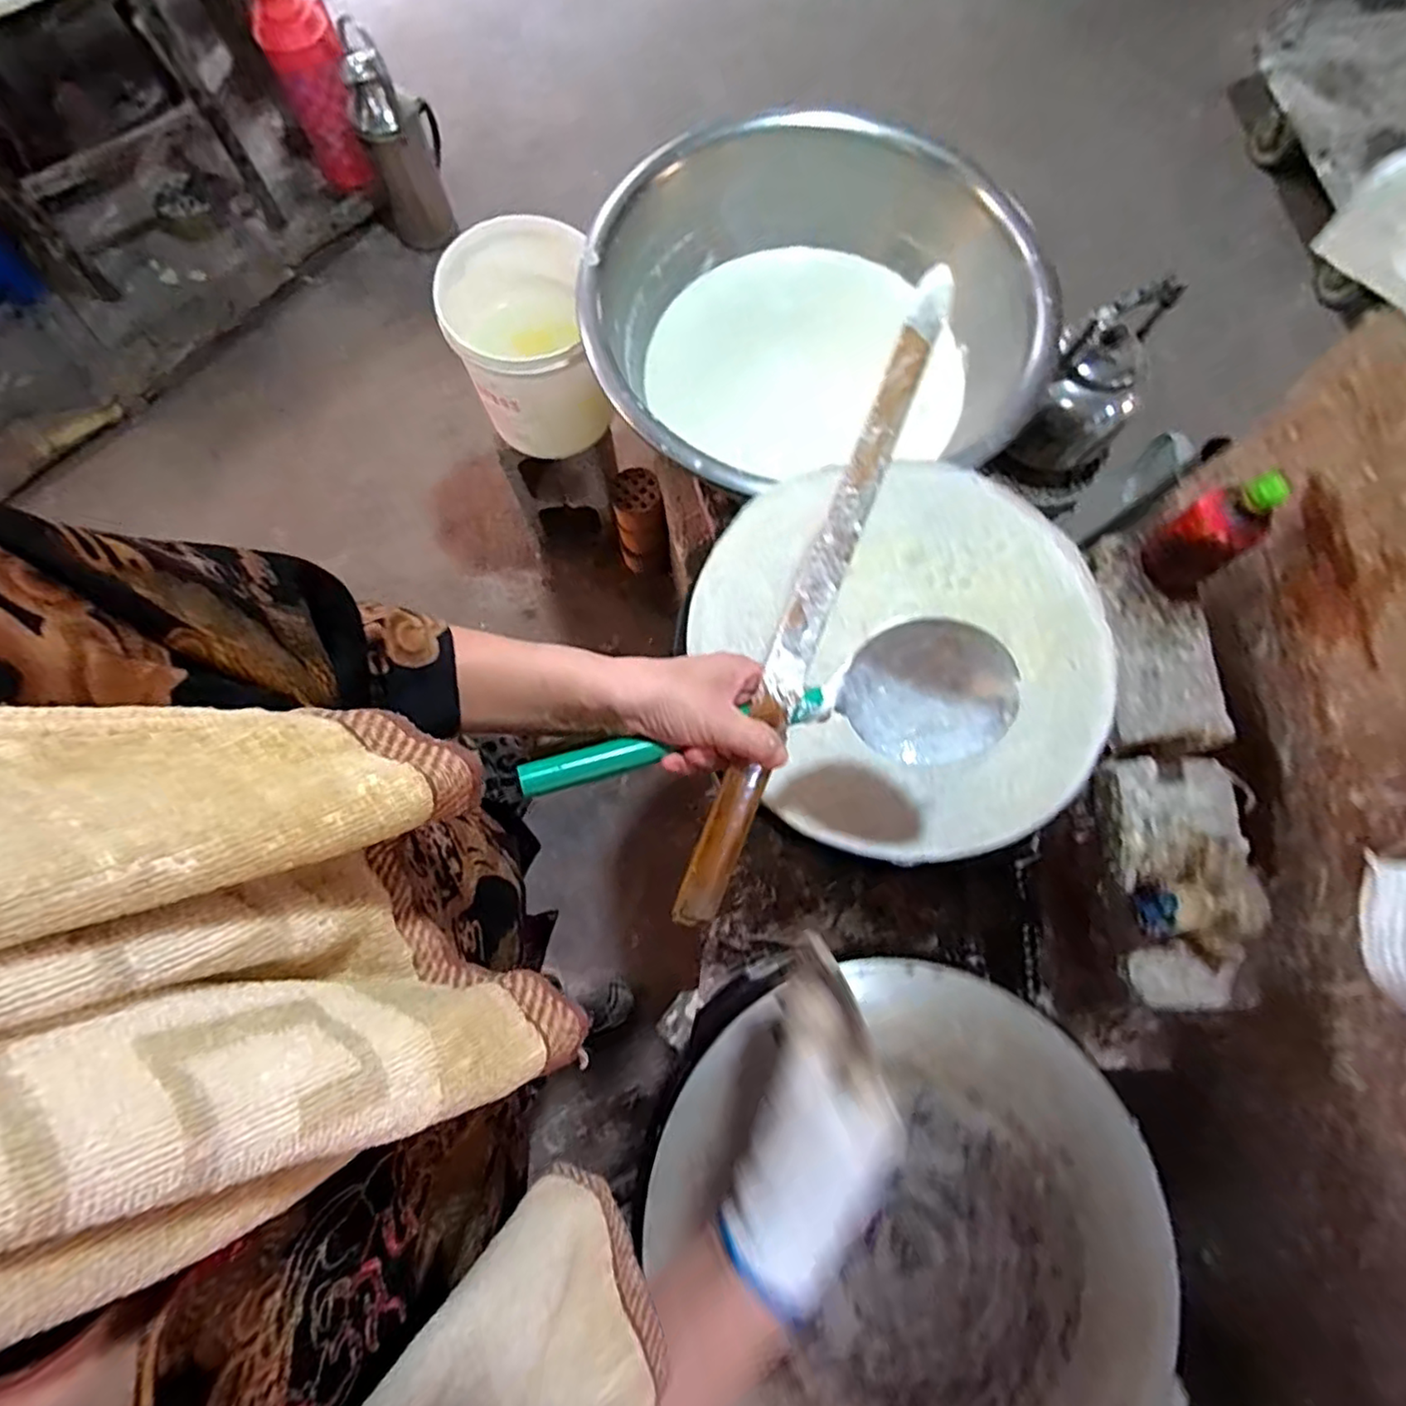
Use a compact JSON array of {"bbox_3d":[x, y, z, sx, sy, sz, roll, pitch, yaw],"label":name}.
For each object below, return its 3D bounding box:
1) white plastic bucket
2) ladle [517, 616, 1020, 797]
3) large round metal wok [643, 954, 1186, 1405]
[{"bbox_3d":[-0.299,-0.605,1.143,0.219,0.305,0.258,-15,76,-4],"label":"white plastic bucket"},{"bbox_3d":[0.042,0.021,0.434,0.325,0.088,0.098,-13,76,-11],"label":"ladle"},{"bbox_3d":[0.163,0.411,0.507,0.370,0.039,0.396,0,75,0],"label":"large round metal wok"}]

